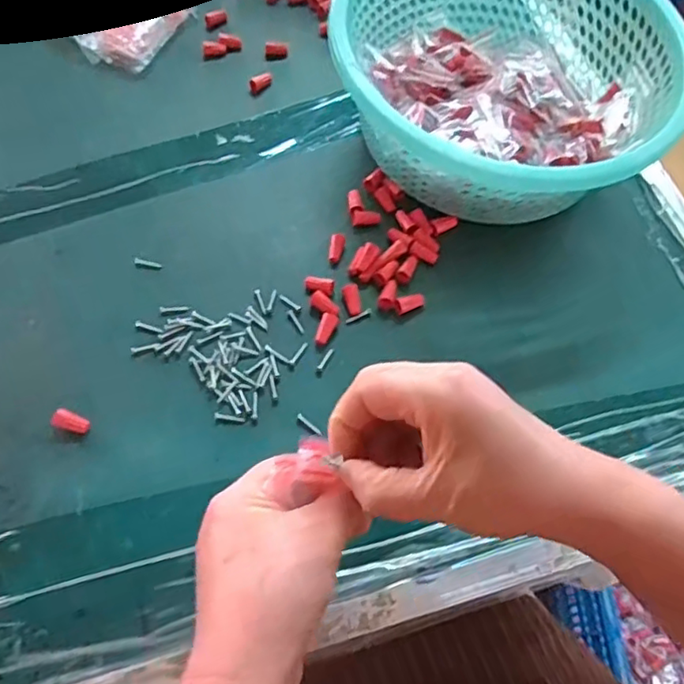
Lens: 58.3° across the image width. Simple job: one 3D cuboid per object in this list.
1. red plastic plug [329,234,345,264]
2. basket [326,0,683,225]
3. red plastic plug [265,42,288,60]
[{"bbox_3d":[-0.004,-0.076,0.489,0.011,0.007,0.028,8,63,2],"label":"red plastic plug"},{"bbox_3d":[0.127,-0.221,0.500,0.261,0.094,0.246,1,63,-2],"label":"basket"},{"bbox_3d":[-0.065,-0.289,0.606,0.023,0.013,0.011,-7,63,-6],"label":"red plastic plug"}]

